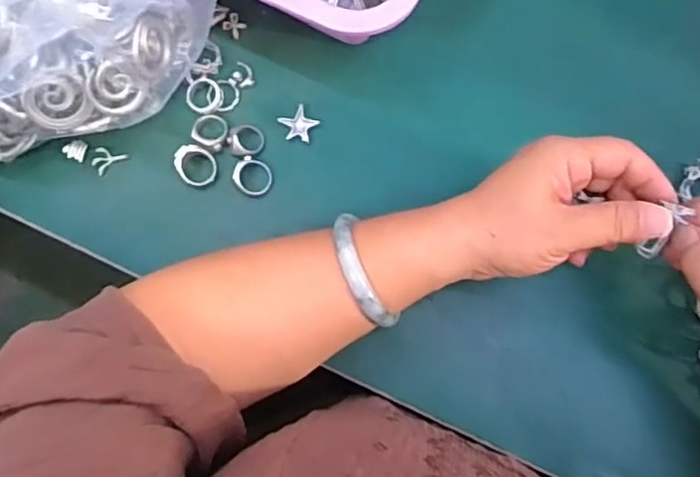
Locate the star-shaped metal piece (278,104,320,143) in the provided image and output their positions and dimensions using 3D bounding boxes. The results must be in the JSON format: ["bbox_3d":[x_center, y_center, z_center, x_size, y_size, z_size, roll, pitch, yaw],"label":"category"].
[{"bbox_3d":[-0.034,-0.076,0.396,0.023,0.004,0.023,43,83,6],"label":"star-shaped metal piece"}]

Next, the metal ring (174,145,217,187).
[{"bbox_3d":[-0.099,-0.047,0.383,0.023,0.012,0.027,-39,83,-6],"label":"metal ring"}]

